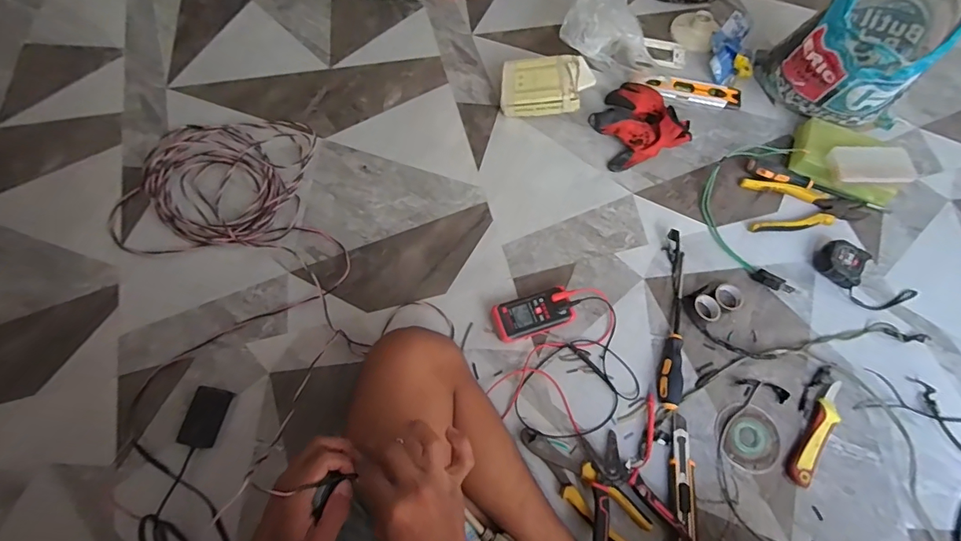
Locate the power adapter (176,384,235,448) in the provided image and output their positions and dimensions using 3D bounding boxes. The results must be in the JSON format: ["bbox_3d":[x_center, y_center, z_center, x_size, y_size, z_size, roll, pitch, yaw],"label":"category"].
[{"bbox_3d":[-0.380,0.203,0.622,0.042,0.025,0.077,15,68,5],"label":"power adapter"}]

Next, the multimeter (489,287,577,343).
[{"bbox_3d":[0.079,0.067,0.693,0.121,0.032,0.059,-16,69,-8],"label":"multimeter"}]

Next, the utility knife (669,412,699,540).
[{"bbox_3d":[0.275,0.300,0.606,0.040,0.015,0.194,12,68,4],"label":"utility knife"}]

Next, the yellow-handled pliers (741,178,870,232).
[{"bbox_3d":[0.564,-0.111,0.780,0.204,0.017,0.097,2,67,-1],"label":"yellow-handled pliers"}]

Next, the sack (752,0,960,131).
[{"bbox_3d":[0.621,-0.367,0.718,0.212,0.348,0.222,-39,80,15],"label":"sack"}]

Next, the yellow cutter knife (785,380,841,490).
[{"bbox_3d":[0.482,0.228,0.638,0.027,0.023,0.163,34,71,12],"label":"yellow cutter knife"}]

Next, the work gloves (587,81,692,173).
[{"bbox_3d":[0.288,-0.281,0.830,0.183,0.053,0.157,-21,70,-10],"label":"work gloves"}]

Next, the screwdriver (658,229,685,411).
[{"bbox_3d":[0.303,0.069,0.696,0.038,0.029,0.283,12,68,4],"label":"screwdriver"}]

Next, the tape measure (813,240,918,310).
[{"bbox_3d":[0.624,0.012,0.726,0.157,0.036,0.075,36,71,13],"label":"tape measure"}]

